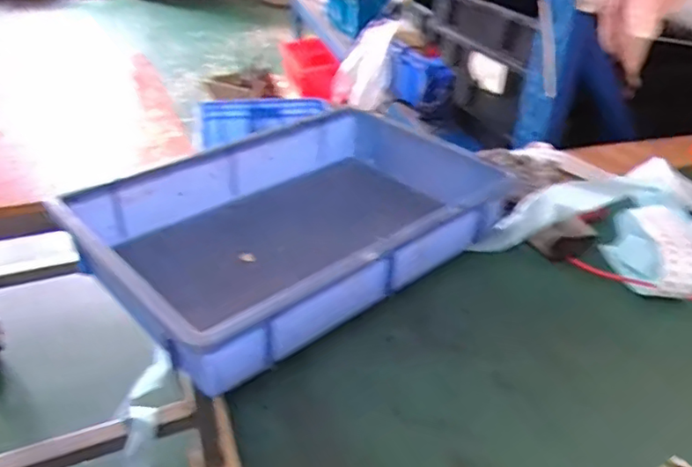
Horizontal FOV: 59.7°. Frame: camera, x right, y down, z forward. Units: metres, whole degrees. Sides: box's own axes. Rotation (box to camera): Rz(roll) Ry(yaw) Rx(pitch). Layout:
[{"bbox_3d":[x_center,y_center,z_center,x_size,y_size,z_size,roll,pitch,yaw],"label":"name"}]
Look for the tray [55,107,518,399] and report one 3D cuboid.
[{"bbox_3d":[-0.044,-0.011,0.669,0.441,0.093,0.275,-25,43,-35],"label":"tray"}]

